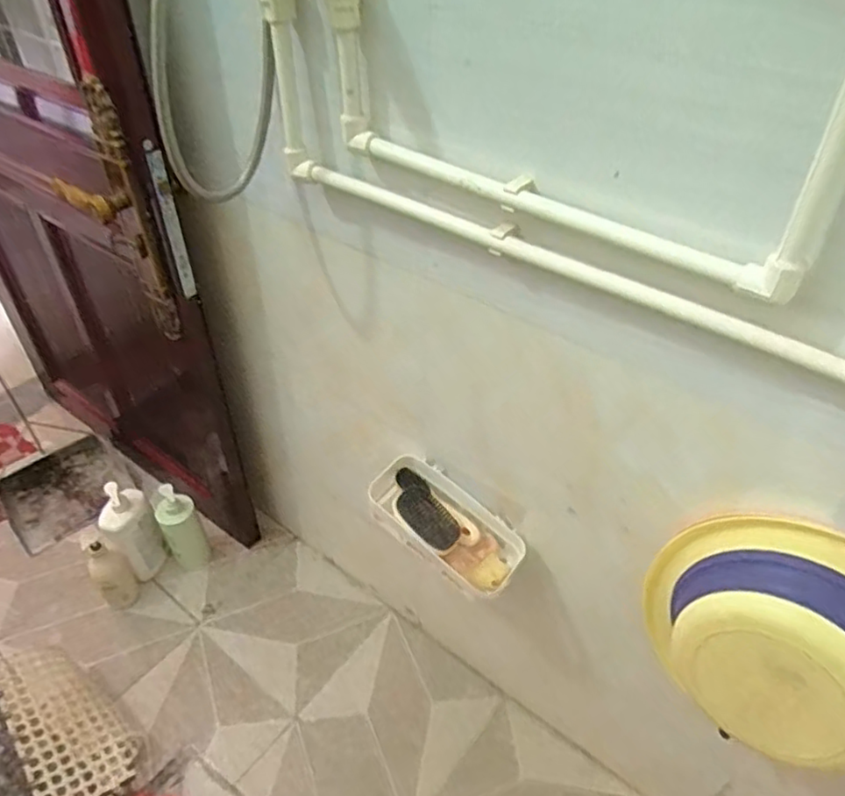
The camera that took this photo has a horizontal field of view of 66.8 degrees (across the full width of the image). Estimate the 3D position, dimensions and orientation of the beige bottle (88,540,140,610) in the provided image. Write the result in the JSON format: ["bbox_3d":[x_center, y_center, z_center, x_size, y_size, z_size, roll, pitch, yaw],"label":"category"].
[{"bbox_3d":[-0.662,0.371,1.361,0.075,0.187,0.066,-32,51,-31],"label":"beige bottle"}]

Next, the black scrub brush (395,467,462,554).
[{"bbox_3d":[-0.003,0.178,1.015,0.066,0.042,0.152,-24,47,-25],"label":"black scrub brush"}]

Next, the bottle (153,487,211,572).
[{"bbox_3d":[-0.532,0.290,1.420,0.083,0.209,0.089,-21,46,-23],"label":"bottle"}]

